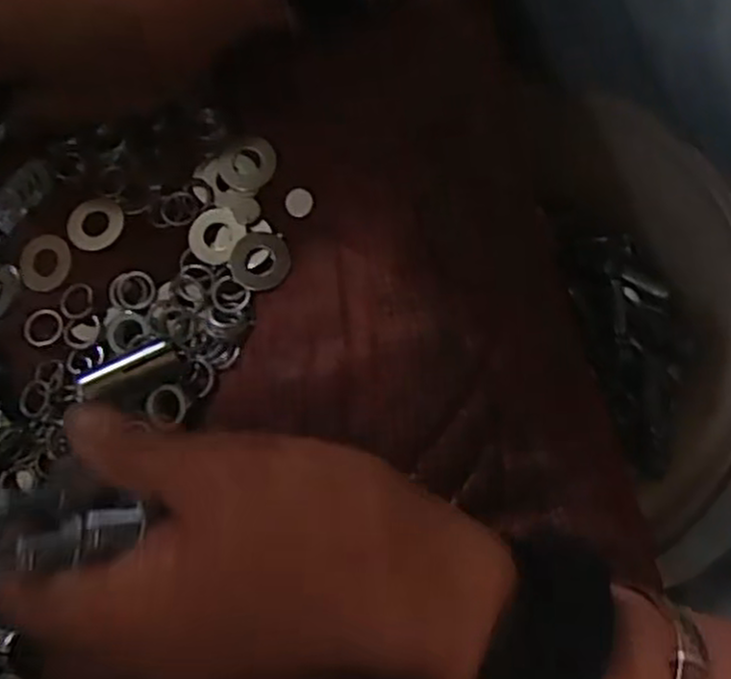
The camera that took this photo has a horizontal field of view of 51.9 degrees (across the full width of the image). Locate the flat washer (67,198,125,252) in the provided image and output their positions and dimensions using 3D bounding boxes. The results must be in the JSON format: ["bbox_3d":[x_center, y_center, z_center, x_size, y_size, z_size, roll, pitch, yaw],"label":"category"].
[{"bbox_3d":[-0.100,-0.043,0.278,0.021,0.004,0.021,-2,76,7],"label":"flat washer"}]

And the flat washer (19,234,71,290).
[{"bbox_3d":[-0.119,-0.029,0.277,0.023,0.004,0.020,37,83,14],"label":"flat washer"}]

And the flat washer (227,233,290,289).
[{"bbox_3d":[-0.038,-0.028,0.268,0.021,0.004,0.021,-2,76,7],"label":"flat washer"}]

